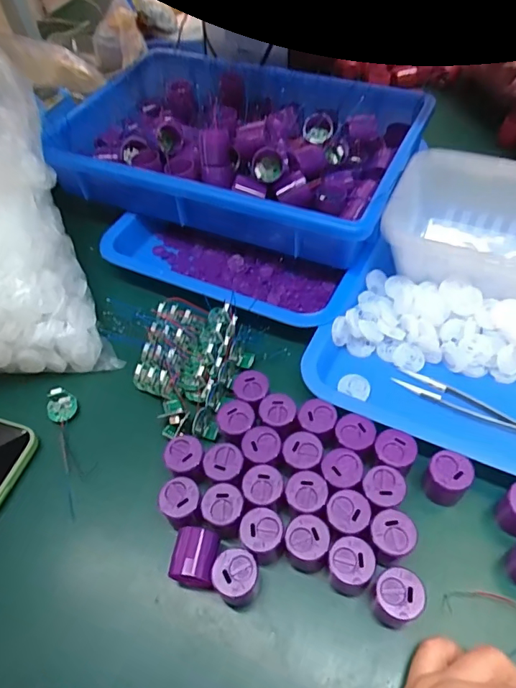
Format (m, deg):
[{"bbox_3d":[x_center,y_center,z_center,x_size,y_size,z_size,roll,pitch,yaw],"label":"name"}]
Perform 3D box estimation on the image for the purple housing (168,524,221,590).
[{"bbox_3d":[-0.040,0.142,0.318,0.026,0.025,0.035,4,53,9],"label":"purple housing"}]

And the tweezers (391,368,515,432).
[{"bbox_3d":[0.168,0.050,0.376,0.122,0.008,0.019,26,59,23],"label":"tweezers"}]

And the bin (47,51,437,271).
[{"bbox_3d":[-0.017,-0.217,0.528,0.354,0.091,0.239,18,56,18],"label":"bin"}]

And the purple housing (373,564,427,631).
[{"bbox_3d":[0.085,0.156,0.294,0.027,0.033,0.026,-3,52,4],"label":"purple housing"}]

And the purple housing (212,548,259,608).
[{"bbox_3d":[-0.013,0.151,0.307,0.027,0.033,0.030,10,54,13],"label":"purple housing"}]

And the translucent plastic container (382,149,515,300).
[{"bbox_3d":[0.231,-0.096,0.446,0.214,0.077,0.139,14,55,16],"label":"translucent plastic container"}]

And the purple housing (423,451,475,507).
[{"bbox_3d":[0.133,0.095,0.337,0.028,0.032,0.026,-3,52,4],"label":"purple housing"}]

